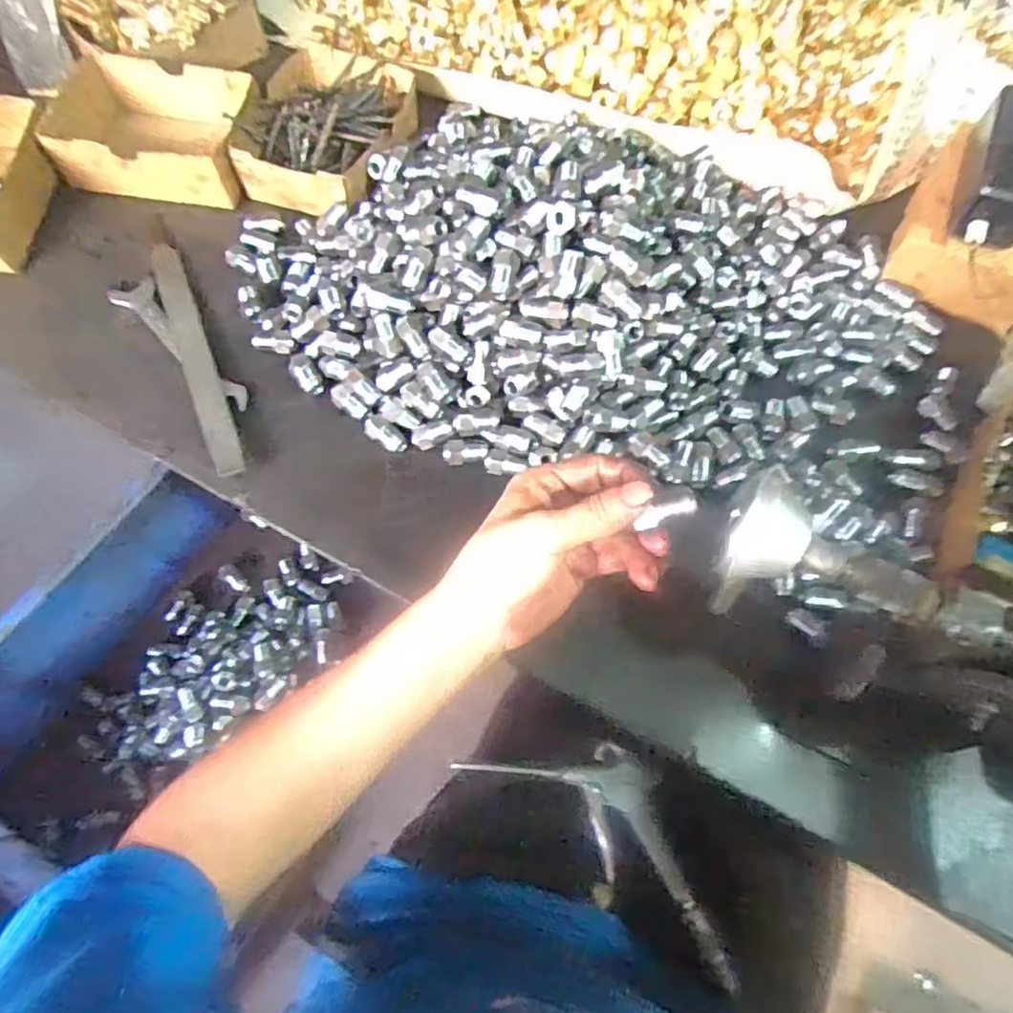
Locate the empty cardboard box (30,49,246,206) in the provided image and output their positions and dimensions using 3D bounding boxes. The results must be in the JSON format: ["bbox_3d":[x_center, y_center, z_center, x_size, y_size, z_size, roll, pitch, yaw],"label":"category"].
[{"bbox_3d":[-0.337,-0.369,0.617,0.176,0.053,0.137,6,66,2],"label":"empty cardboard box"}]

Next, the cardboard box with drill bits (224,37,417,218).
[{"bbox_3d":[-0.176,-0.374,0.617,0.149,0.046,0.184,16,67,6],"label":"cardboard box with drill bits"}]

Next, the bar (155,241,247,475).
[{"bbox_3d":[-0.266,-0.133,0.538,0.024,0.013,0.257,-14,62,-27],"label":"bar"}]

